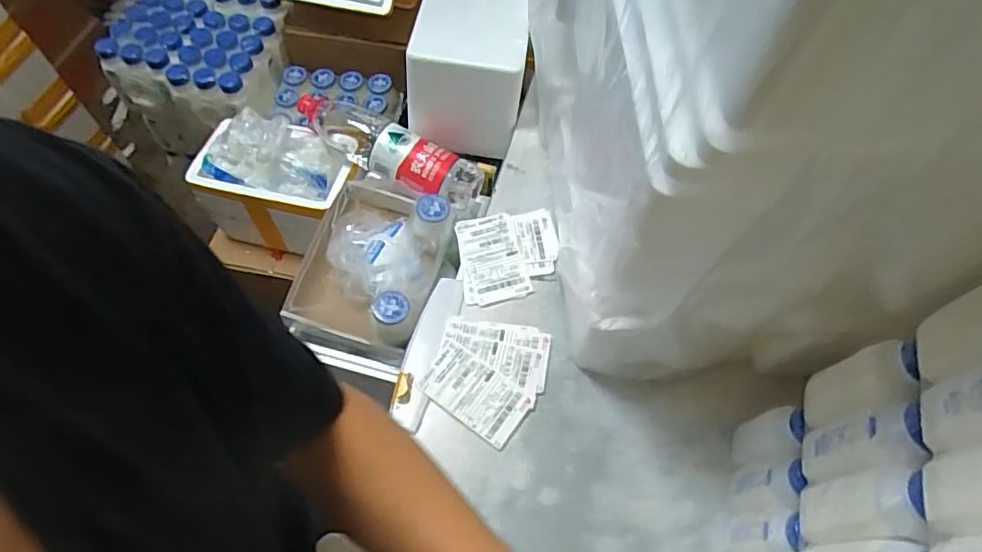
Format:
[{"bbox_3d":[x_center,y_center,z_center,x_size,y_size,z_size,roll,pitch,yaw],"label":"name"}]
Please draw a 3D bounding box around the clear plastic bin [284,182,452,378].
[{"bbox_3d":[-0.177,-0.009,0.840,0.197,0.097,0.253,11,61,5],"label":"clear plastic bin"}]

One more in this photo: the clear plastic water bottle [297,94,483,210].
[{"bbox_3d":[-0.171,-0.191,0.924,0.314,0.087,0.102,24,63,11],"label":"clear plastic water bottle"}]

